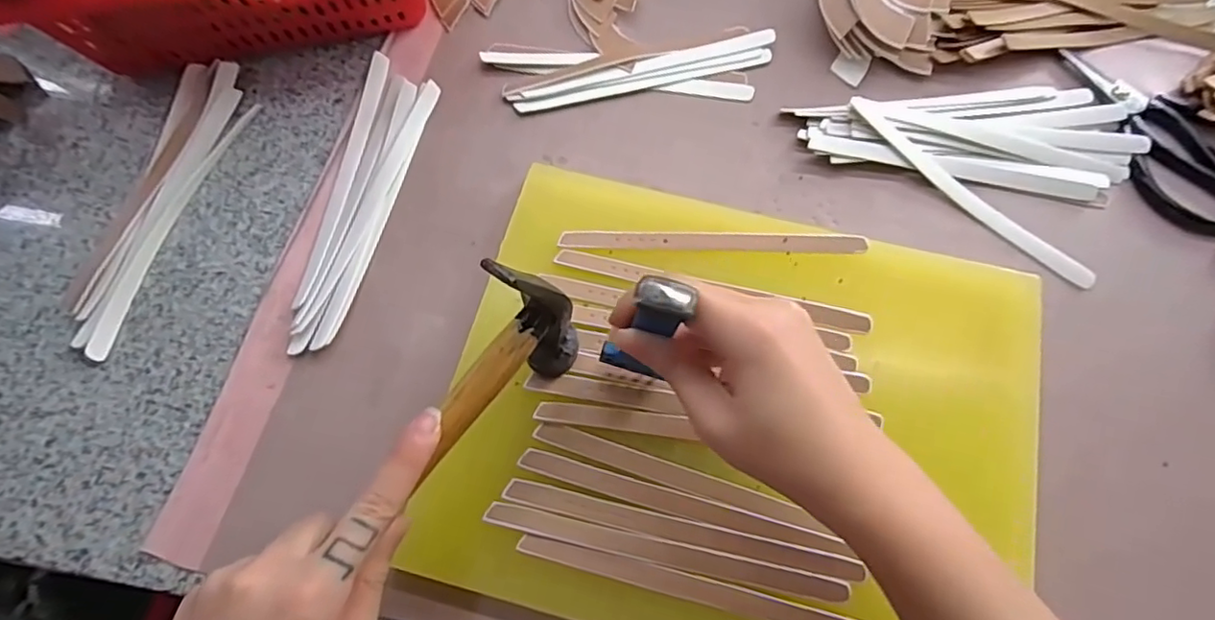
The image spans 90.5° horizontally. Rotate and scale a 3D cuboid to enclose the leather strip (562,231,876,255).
[{"bbox_3d":[0.070,-0.045,0.402,0.197,0.010,0.017,2,70,1],"label":"leather strip"}]

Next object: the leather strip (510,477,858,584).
[{"bbox_3d":[0.040,0.122,0.334,0.196,0.005,0.013,12,71,5],"label":"leather strip"}]

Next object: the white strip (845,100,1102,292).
[{"bbox_3d":[0.250,-0.082,0.419,0.198,0.027,0.012,40,75,13],"label":"white strip"}]

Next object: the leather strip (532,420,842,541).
[{"bbox_3d":[0.039,0.094,0.341,0.166,0.009,0.012,18,72,7],"label":"leather strip"}]

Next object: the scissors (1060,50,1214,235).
[{"bbox_3d":[0.403,-0.130,0.441,0.084,0.016,0.166,-34,74,-11],"label":"scissors"}]

